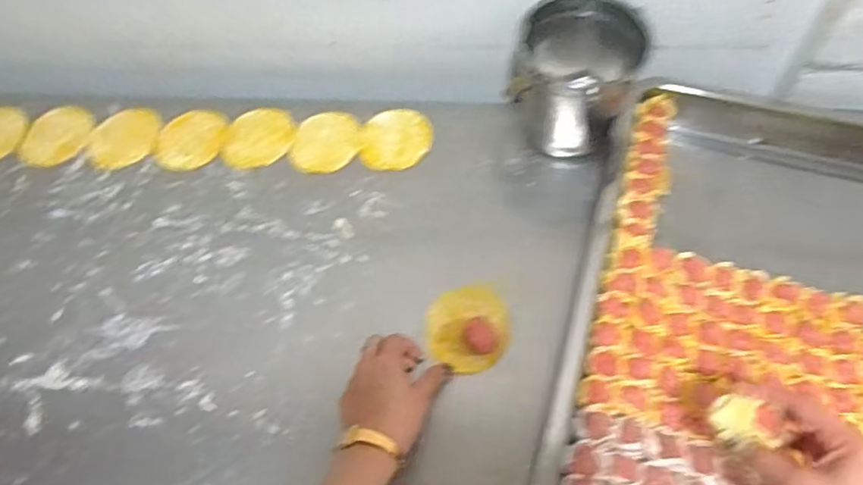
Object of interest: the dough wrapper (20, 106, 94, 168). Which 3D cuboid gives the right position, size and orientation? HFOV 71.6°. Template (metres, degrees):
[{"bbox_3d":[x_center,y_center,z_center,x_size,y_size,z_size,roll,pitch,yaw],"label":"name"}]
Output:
[{"bbox_3d":[-0.464,-0.132,0.740,0.072,0.006,0.090,19,66,6],"label":"dough wrapper"}]

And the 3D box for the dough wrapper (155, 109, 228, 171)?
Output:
[{"bbox_3d":[-0.292,-0.126,0.729,0.073,0.007,0.091,40,70,21],"label":"dough wrapper"}]

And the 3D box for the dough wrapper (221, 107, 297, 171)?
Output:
[{"bbox_3d":[-0.209,-0.127,0.725,0.084,0.005,0.091,-1,62,2],"label":"dough wrapper"}]

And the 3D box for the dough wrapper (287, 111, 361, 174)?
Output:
[{"bbox_3d":[-0.124,-0.121,0.715,0.076,0.006,0.093,12,63,9],"label":"dough wrapper"}]

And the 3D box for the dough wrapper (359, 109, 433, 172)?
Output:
[{"bbox_3d":[-0.043,-0.123,0.715,0.081,0.004,0.091,16,65,7],"label":"dough wrapper"}]

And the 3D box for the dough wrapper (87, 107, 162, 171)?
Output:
[{"bbox_3d":[-0.379,-0.130,0.736,0.080,0.004,0.094,28,66,16],"label":"dough wrapper"}]

